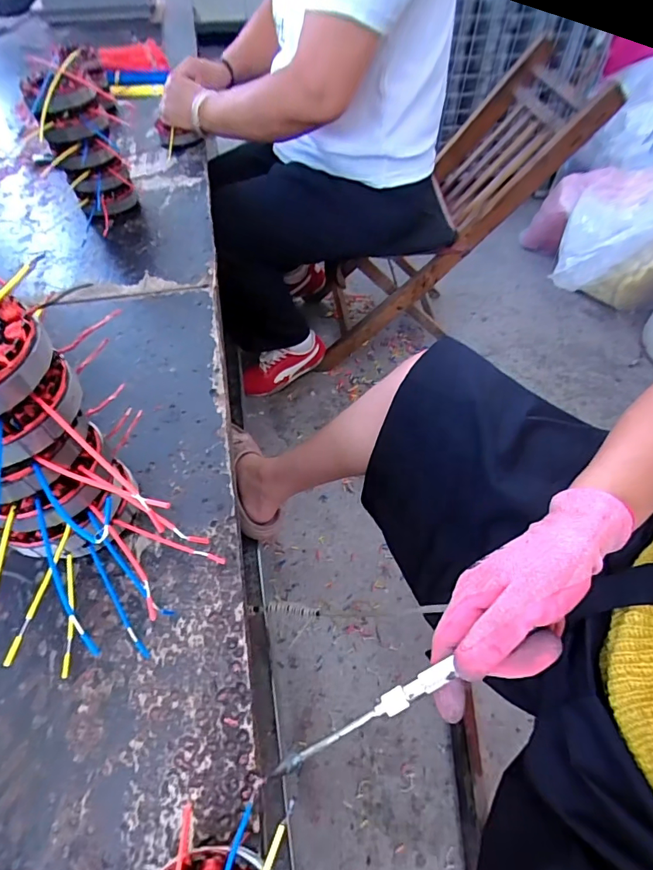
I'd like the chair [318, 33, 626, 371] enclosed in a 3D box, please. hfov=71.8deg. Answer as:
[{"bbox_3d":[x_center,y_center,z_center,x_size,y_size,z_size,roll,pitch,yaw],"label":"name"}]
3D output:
[{"bbox_3d":[0.240,-0.519,1.124,0.539,0.604,0.370,-6,53,-6],"label":"chair"}]

